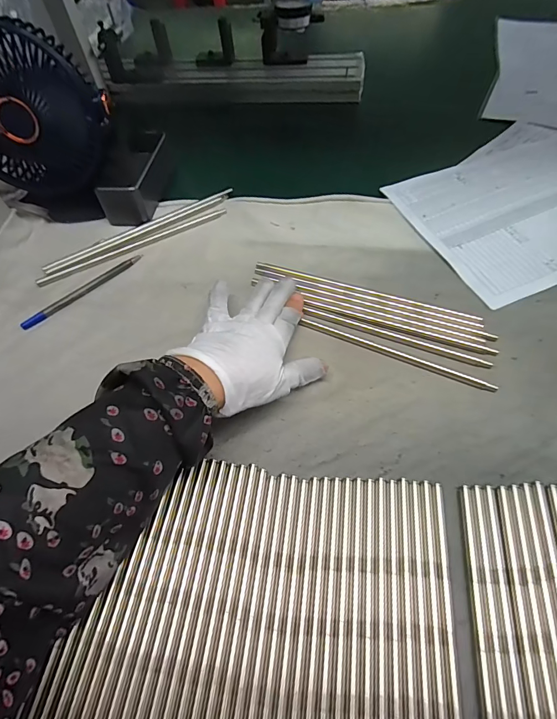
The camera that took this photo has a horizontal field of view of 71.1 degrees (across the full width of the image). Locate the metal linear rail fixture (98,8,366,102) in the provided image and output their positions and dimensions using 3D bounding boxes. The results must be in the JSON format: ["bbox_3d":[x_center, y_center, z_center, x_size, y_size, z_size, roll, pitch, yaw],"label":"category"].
[{"bbox_3d":[-0.074,-0.467,0.612,0.410,0.081,0.101,3,55,7],"label":"metal linear rail fixture"}]

